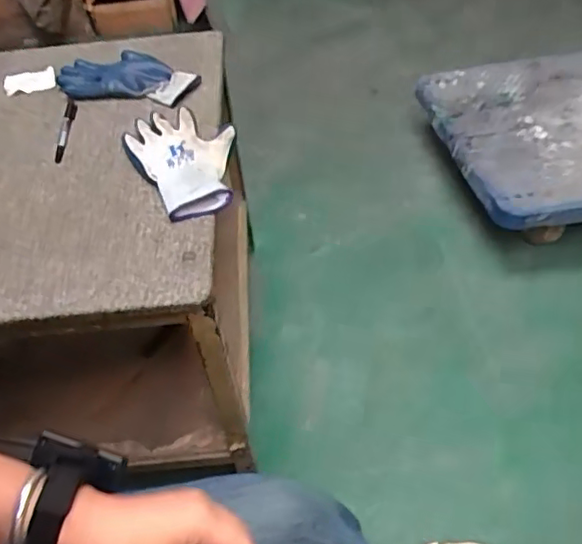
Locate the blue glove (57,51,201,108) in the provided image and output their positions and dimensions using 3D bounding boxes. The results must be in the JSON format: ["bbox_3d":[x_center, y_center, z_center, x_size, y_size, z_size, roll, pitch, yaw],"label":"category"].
[{"bbox_3d":[-0.250,-0.301,0.914,0.212,0.024,0.119,9,48,13],"label":"blue glove"}]

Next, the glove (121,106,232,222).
[{"bbox_3d":[-0.127,-0.146,0.758,0.128,0.026,0.194,-26,50,-18],"label":"glove"}]

